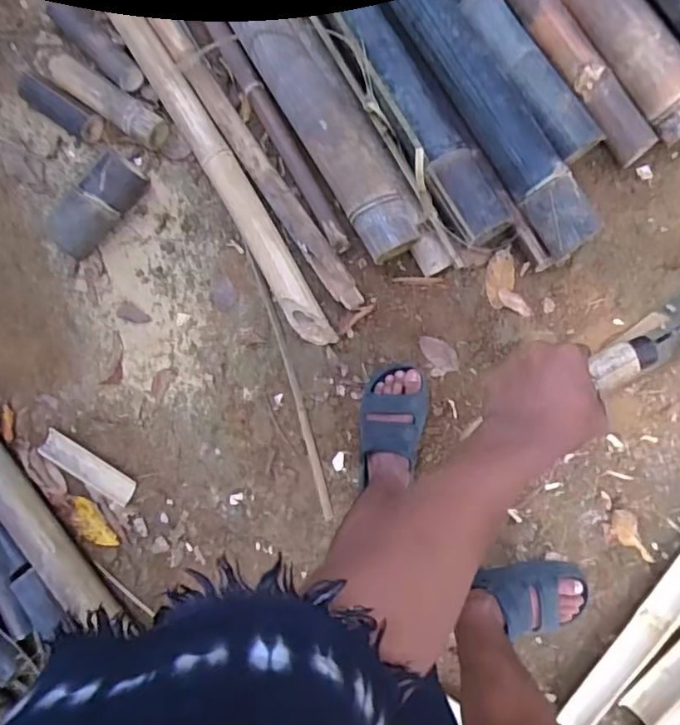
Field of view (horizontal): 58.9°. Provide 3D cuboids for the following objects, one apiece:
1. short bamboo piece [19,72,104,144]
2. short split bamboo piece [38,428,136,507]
[{"bbox_3d":[-0.563,-0.509,1.201,0.205,0.053,0.063,33,102,10],"label":"short bamboo piece"},{"bbox_3d":[-0.525,0.221,1.244,0.210,0.023,0.057,33,102,10],"label":"short split bamboo piece"}]

